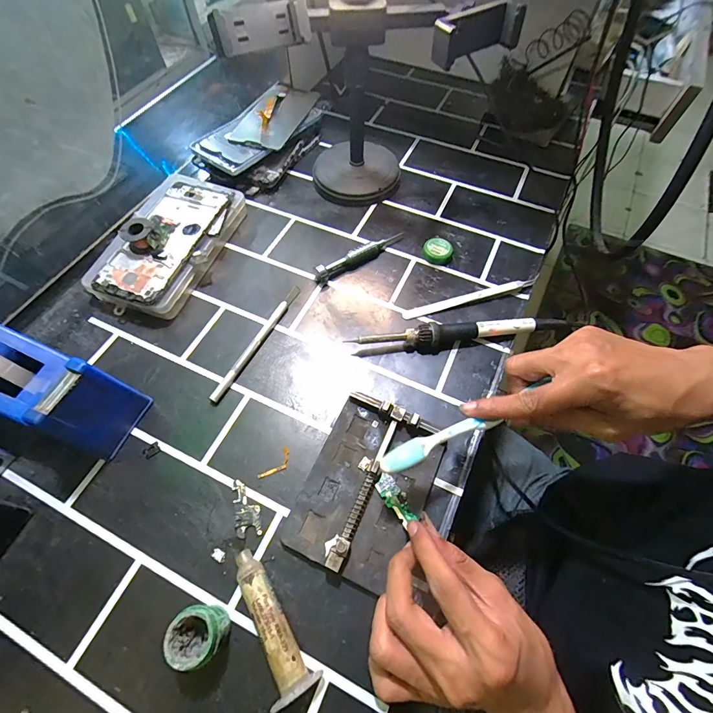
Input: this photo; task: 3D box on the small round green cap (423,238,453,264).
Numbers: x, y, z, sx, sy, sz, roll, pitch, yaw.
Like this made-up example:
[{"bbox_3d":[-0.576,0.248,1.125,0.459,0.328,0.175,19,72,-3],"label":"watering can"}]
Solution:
[{"bbox_3d":[0.088,-0.114,0.400,0.031,0.013,0.029,0,61,0],"label":"small round green cap"}]

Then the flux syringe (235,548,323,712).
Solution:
[{"bbox_3d":[-0.056,0.170,0.238,0.024,0.024,0.087,-30,65,-15],"label":"flux syringe"}]

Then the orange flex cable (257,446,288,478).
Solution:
[{"bbox_3d":[-0.064,0.087,0.294,0.013,0.004,0.031,36,67,18],"label":"orange flex cable"}]

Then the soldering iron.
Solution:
[{"bbox_3d":[0.103,-0.022,0.345,0.215,0.020,0.019,-4,61,-2],"label":"soldering iron"}]

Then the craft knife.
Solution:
[{"bbox_3d":[-0.092,-0.016,0.349,0.009,0.009,0.138,23,64,13],"label":"craft knife"}]

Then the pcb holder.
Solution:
[{"bbox_3d":[0.009,0.095,0.279,0.087,0.022,0.125,22,64,12],"label":"pcb holder"}]

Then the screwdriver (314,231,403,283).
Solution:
[{"bbox_3d":[0.007,-0.109,0.396,0.111,0.016,0.013,-31,65,-16],"label":"screwdriver"}]

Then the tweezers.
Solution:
[{"bbox_3d":[0.117,-0.060,0.372,0.143,0.009,0.013,-14,62,-7],"label":"tweezers"}]

